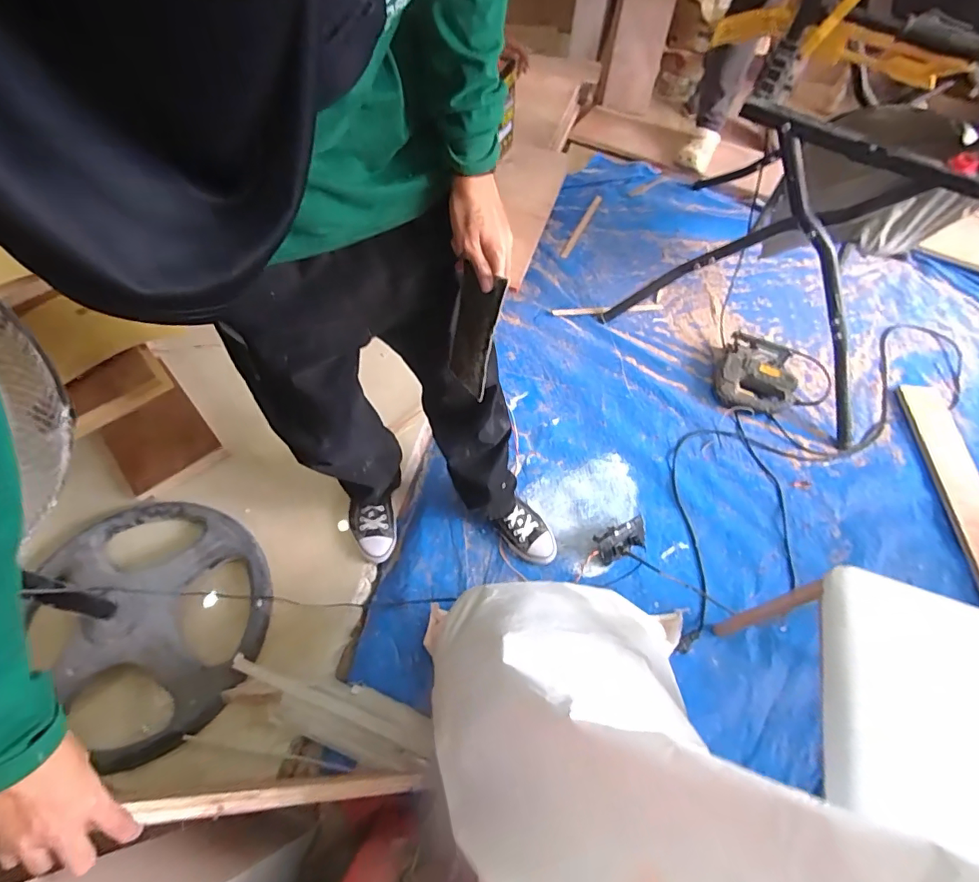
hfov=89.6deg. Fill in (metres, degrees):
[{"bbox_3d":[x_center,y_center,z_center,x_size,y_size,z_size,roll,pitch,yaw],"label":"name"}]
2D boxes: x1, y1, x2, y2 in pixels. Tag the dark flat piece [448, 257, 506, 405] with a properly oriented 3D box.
[{"bbox_3d":[-0.023,-0.136,0.619,0.005,0.145,0.102,-7,33,-30],"label":"dark flat piece"}]

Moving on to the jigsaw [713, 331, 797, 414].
[{"bbox_3d":[0.706,-0.175,1.299,0.202,0.059,0.242,21,61,10],"label":"jigsaw"}]

